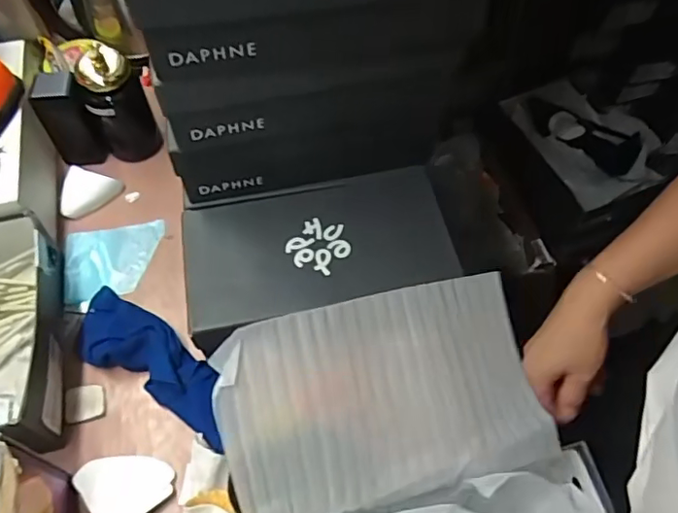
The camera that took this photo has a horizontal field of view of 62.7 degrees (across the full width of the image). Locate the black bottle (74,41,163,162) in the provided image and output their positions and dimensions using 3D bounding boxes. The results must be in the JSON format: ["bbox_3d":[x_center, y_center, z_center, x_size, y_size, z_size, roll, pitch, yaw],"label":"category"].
[{"bbox_3d":[-0.292,-0.205,0.738,0.071,0.161,0.058,-18,60,-12],"label":"black bottle"}]

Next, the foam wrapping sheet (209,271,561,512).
[{"bbox_3d":[0.043,0.121,0.484,0.274,0.030,0.174,-11,84,-16],"label":"foam wrapping sheet"}]

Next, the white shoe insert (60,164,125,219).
[{"bbox_3d":[-0.343,-0.091,0.758,0.084,0.041,0.055,-30,63,-18],"label":"white shoe insert"}]

